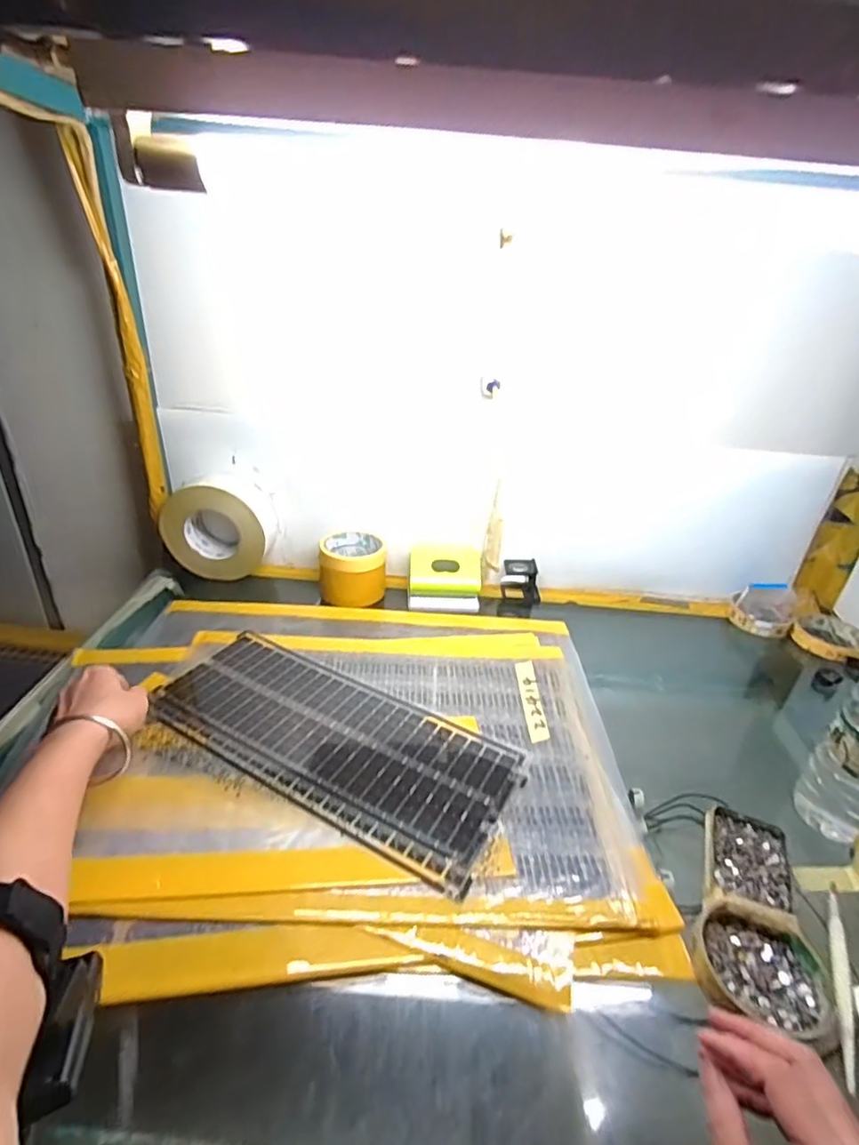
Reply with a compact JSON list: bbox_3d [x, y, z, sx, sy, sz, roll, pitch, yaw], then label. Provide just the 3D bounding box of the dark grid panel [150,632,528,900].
[{"bbox_3d":[-0.101,0.159,0.549,0.370,0.004,0.154,19,31,26],"label":"dark grid panel"}]

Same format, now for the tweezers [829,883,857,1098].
[{"bbox_3d":[0.285,0.274,0.381,0.011,0.015,0.147,17,30,24],"label":"tweezers"}]

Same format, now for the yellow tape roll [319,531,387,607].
[{"bbox_3d":[-0.107,-0.008,0.770,0.092,0.069,0.081,-2,30,-11],"label":"yellow tape roll"}]

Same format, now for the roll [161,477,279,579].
[{"bbox_3d":[-0.294,-0.062,0.775,0.138,0.125,0.073,6,29,4],"label":"roll"}]

